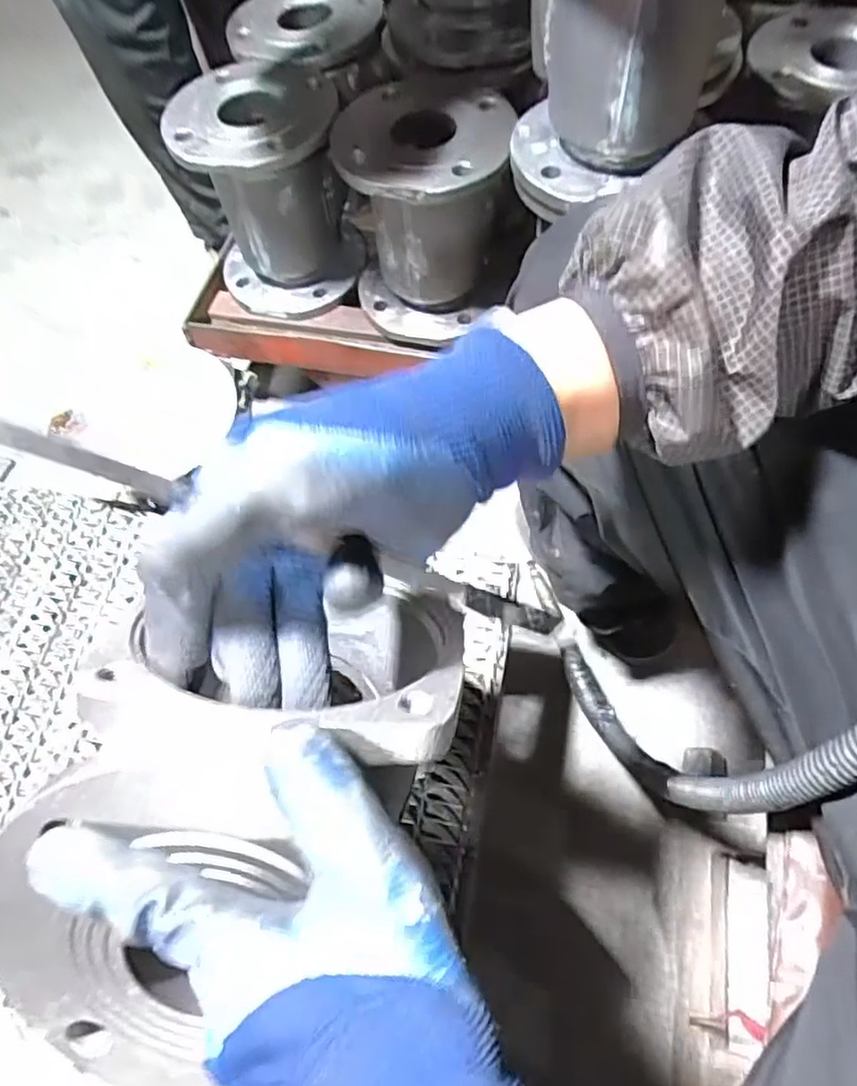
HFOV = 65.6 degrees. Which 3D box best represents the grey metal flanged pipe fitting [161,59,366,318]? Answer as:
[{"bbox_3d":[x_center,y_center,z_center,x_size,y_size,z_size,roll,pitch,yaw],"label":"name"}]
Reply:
[{"bbox_3d":[-0.179,-0.408,0.778,0.177,0.223,0.157,-16,60,-5],"label":"grey metal flanged pipe fitting"}]

